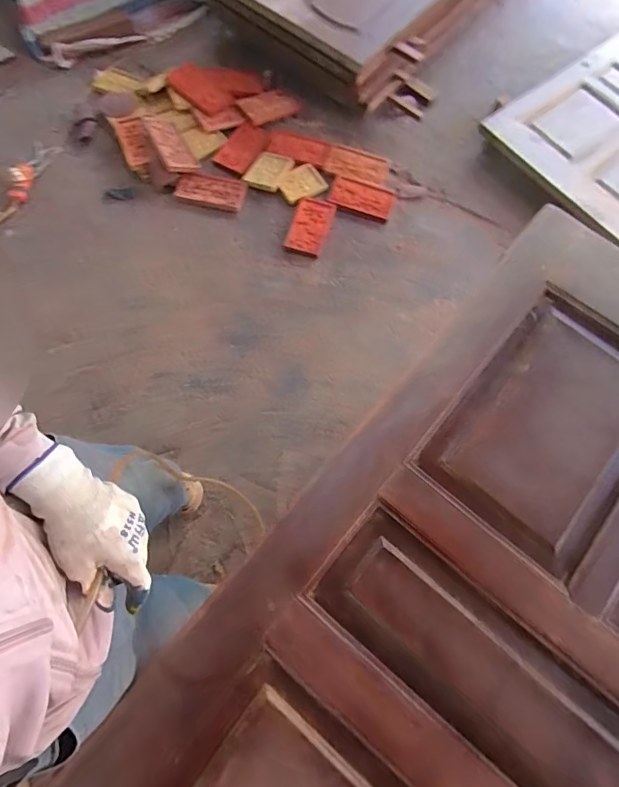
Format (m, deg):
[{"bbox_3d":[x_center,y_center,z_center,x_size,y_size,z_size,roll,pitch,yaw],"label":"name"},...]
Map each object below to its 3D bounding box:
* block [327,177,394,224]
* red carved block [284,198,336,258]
[{"bbox_3d":[0.210,-0.771,1.708,0.245,0.025,0.160,21,72,3],"label":"block"},{"bbox_3d":[0.003,-0.639,1.655,0.139,0.038,0.253,16,71,2],"label":"red carved block"}]

